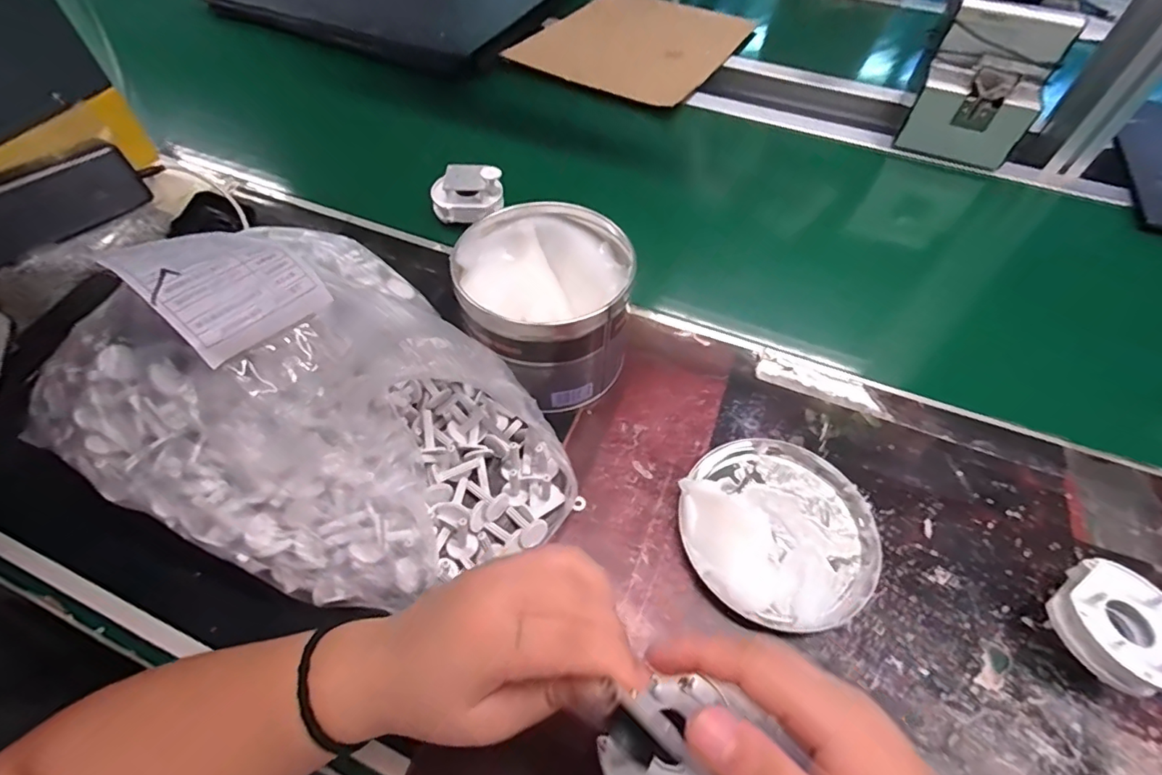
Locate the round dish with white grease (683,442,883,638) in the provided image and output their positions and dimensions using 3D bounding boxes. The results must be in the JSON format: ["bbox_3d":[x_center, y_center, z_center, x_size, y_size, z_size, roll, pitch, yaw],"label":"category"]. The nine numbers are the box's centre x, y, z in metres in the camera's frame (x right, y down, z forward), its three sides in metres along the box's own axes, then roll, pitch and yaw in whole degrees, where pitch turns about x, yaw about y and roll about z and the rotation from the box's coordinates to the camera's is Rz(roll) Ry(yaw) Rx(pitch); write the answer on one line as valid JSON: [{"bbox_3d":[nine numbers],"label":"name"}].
[{"bbox_3d":[0.132,0.091,0.348,0.126,0.023,0.126,1,54,-1],"label":"round dish with white grease"}]

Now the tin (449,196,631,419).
[{"bbox_3d":[-0.027,-0.060,0.400,0.117,0.095,0.125,1,54,-1],"label":"tin"}]

